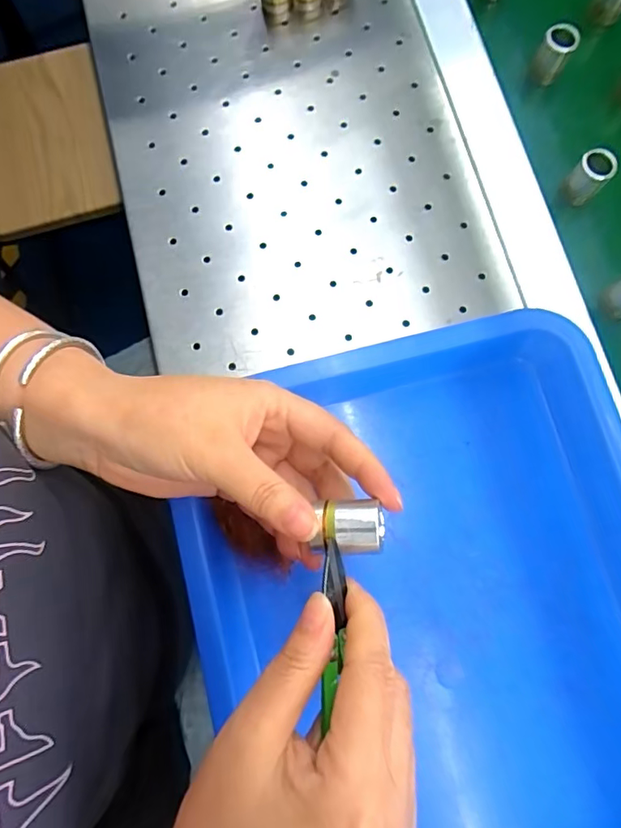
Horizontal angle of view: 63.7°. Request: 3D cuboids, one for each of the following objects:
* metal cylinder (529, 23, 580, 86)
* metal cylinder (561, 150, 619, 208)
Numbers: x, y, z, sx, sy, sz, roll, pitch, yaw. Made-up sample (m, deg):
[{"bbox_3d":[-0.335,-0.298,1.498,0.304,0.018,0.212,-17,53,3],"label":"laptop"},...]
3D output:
[{"bbox_3d":[0.176,-0.260,0.365,0.022,0.036,0.019,28,79,5],"label":"metal cylinder"},{"bbox_3d":[0.191,-0.161,0.344,0.022,0.037,0.018,38,80,7],"label":"metal cylinder"}]

